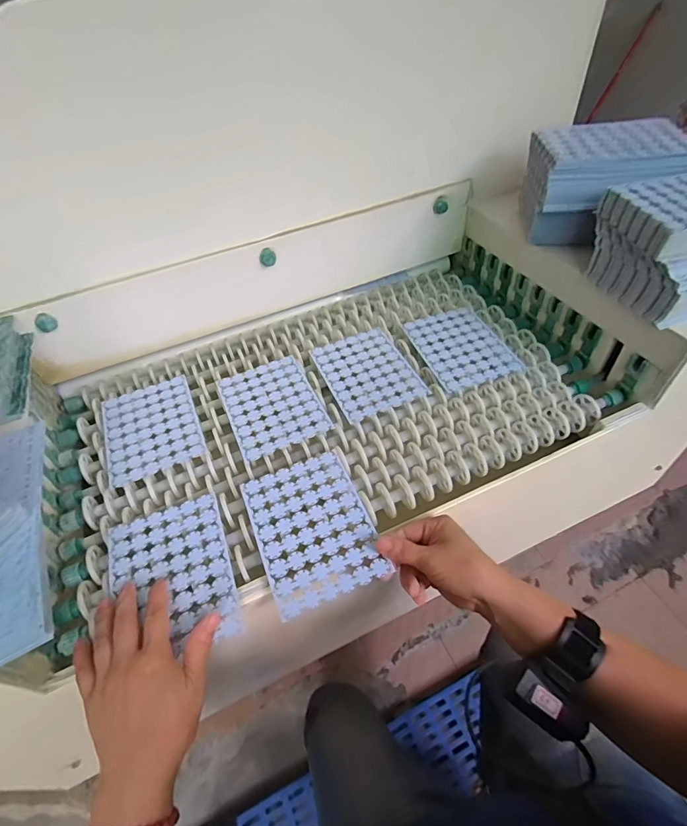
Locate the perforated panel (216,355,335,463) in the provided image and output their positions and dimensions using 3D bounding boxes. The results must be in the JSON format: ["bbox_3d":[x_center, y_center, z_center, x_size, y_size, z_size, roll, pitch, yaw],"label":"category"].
[{"bbox_3d":[-0.096,-0.013,0.576,0.116,0.005,0.153,-21,50,-13],"label":"perforated panel"}]

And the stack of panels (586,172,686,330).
[{"bbox_3d":[0.390,-0.191,0.488,0.159,0.103,0.140,-14,49,-7],"label":"stack of panels"}]

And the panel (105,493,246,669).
[{"bbox_3d":[-0.170,0.160,0.426,0.114,0.005,0.151,-20,50,-12],"label":"panel"}]

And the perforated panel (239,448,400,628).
[{"bbox_3d":[-0.033,0.117,0.452,0.114,0.004,0.155,-21,52,-12],"label":"perforated panel"}]

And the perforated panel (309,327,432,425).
[{"bbox_3d":[0.032,-0.058,0.601,0.115,0.004,0.153,-21,51,-11],"label":"perforated panel"}]

